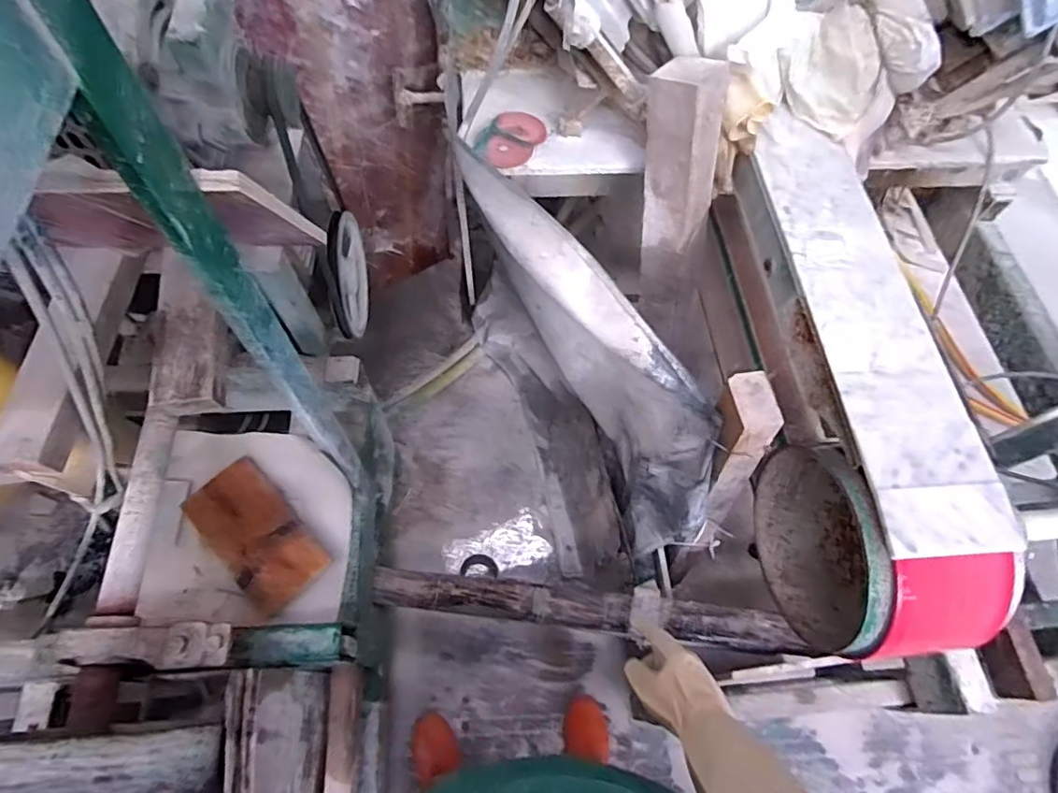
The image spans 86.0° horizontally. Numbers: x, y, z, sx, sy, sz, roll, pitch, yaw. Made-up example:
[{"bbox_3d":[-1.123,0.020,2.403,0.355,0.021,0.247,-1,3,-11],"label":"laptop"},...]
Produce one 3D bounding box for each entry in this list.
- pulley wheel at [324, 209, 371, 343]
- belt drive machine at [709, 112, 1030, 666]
[{"bbox_3d":[-0.294,-0.202,0.931,0.019,0.205,0.192,-1,64,-3],"label":"pulley wheel"},{"bbox_3d":[0.432,-0.052,0.809,0.170,0.279,0.754,-3,78,-4],"label":"belt drive machine"}]

